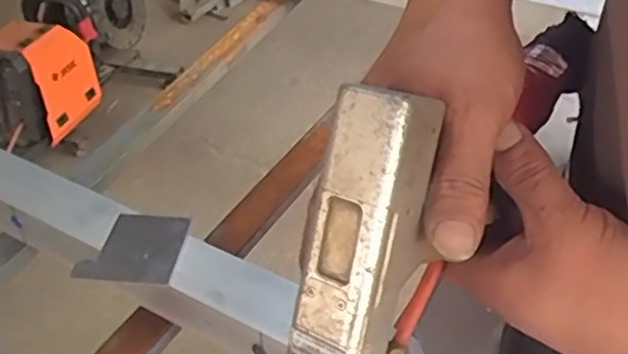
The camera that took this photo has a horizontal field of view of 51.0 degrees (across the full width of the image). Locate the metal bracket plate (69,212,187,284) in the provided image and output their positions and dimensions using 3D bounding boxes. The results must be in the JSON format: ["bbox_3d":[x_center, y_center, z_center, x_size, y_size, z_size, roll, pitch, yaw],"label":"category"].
[{"bbox_3d":[-0.143,0.055,0.529,0.075,0.007,0.068,3,41,8],"label":"metal bracket plate"}]

